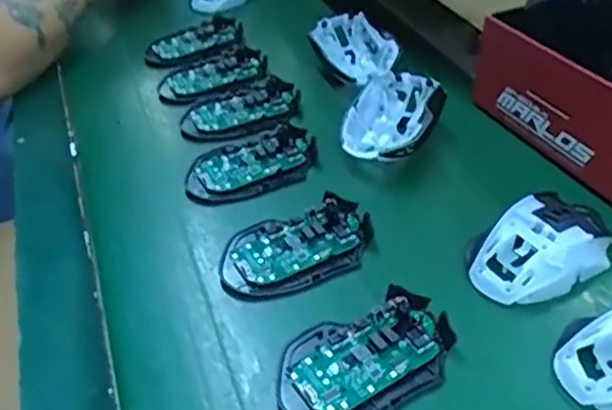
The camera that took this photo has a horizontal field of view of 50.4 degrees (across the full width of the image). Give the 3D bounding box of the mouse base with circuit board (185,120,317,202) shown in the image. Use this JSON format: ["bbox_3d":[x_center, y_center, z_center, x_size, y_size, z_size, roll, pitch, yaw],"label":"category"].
[{"bbox_3d":[-0.047,-0.036,0.554,0.112,0.016,0.067,-21,43,-20],"label":"mouse base with circuit board"}]

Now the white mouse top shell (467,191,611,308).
[{"bbox_3d":[0.165,0.027,0.453,0.107,0.033,0.062,-25,45,-24],"label":"white mouse top shell"}]

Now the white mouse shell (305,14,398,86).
[{"bbox_3d":[0.051,-0.161,0.662,0.075,0.026,0.107,-15,41,-14],"label":"white mouse shell"}]

